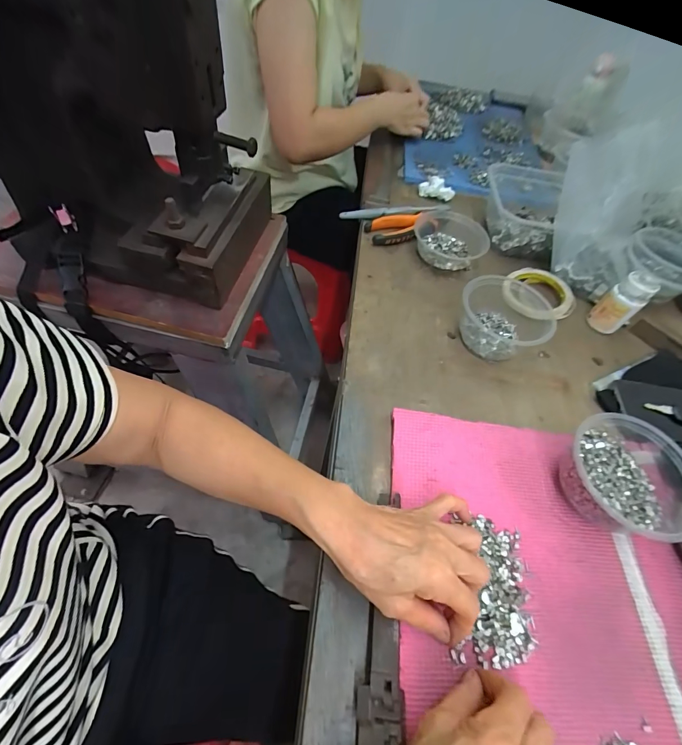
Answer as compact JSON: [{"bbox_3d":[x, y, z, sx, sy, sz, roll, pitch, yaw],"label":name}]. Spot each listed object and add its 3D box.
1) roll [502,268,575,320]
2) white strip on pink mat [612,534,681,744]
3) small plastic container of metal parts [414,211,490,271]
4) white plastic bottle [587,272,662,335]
[{"bbox_3d":[0.297,-0.120,0.540,0.103,0.019,0.103,4,56,-6],"label":"roll"},{"bbox_3d":[0.270,0.247,0.297,0.020,0.006,0.208,6,55,-2],"label":"white strip on pink mat"},{"bbox_3d":[0.172,-0.209,0.578,0.108,0.044,0.111,8,54,-2],"label":"small plastic container of metal parts"},{"bbox_3d":[0.393,-0.099,0.505,0.041,0.072,0.045,-34,66,-27],"label":"white plastic bottle"}]

